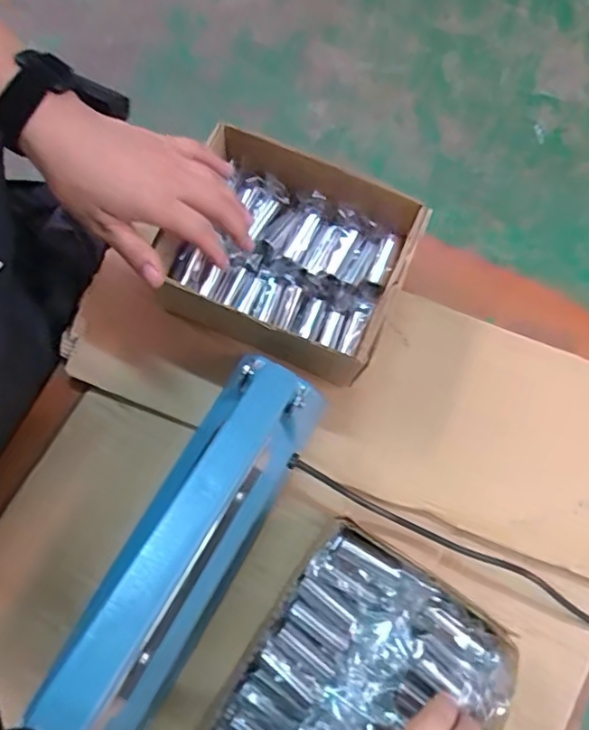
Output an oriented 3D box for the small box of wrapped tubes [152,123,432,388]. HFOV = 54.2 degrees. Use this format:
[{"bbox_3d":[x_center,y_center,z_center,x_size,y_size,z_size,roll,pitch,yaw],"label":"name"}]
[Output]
[{"bbox_3d":[-0.003,-0.087,0.483,0.178,0.079,0.149,22,77,5],"label":"small box of wrapped tubes"}]

